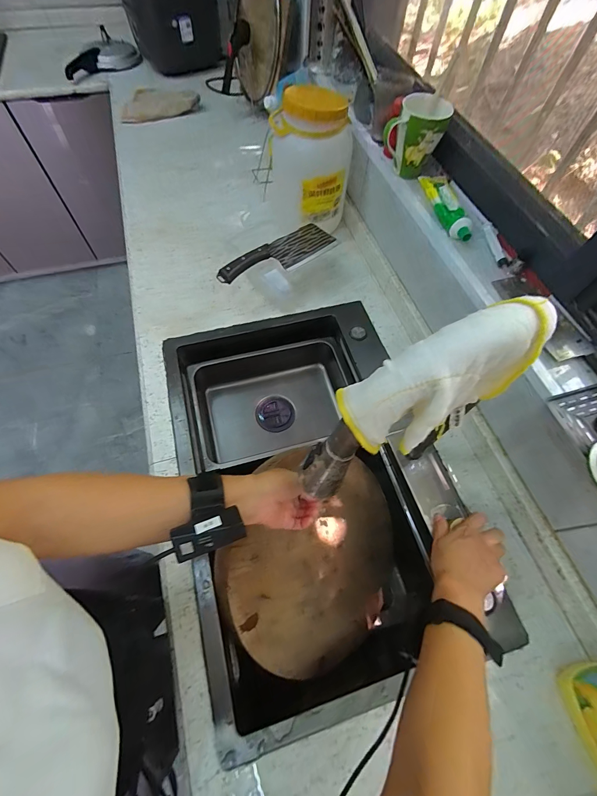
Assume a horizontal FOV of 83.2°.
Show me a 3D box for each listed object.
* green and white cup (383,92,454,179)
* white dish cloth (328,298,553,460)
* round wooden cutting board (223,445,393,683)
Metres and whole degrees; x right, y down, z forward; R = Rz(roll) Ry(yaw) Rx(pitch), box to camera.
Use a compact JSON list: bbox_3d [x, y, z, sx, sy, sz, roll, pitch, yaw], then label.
[{"bbox_3d":[0.226,-0.512,0.662,0.104,0.113,0.100,1,63,-2],"label":"green and white cup"},{"bbox_3d":[0.119,-0.009,0.271,0.164,0.097,0.065,-16,66,-13],"label":"white dish cloth"},{"bbox_3d":[0.043,0.278,0.595,0.349,0.016,0.350,8,77,-37],"label":"round wooden cutting board"}]

